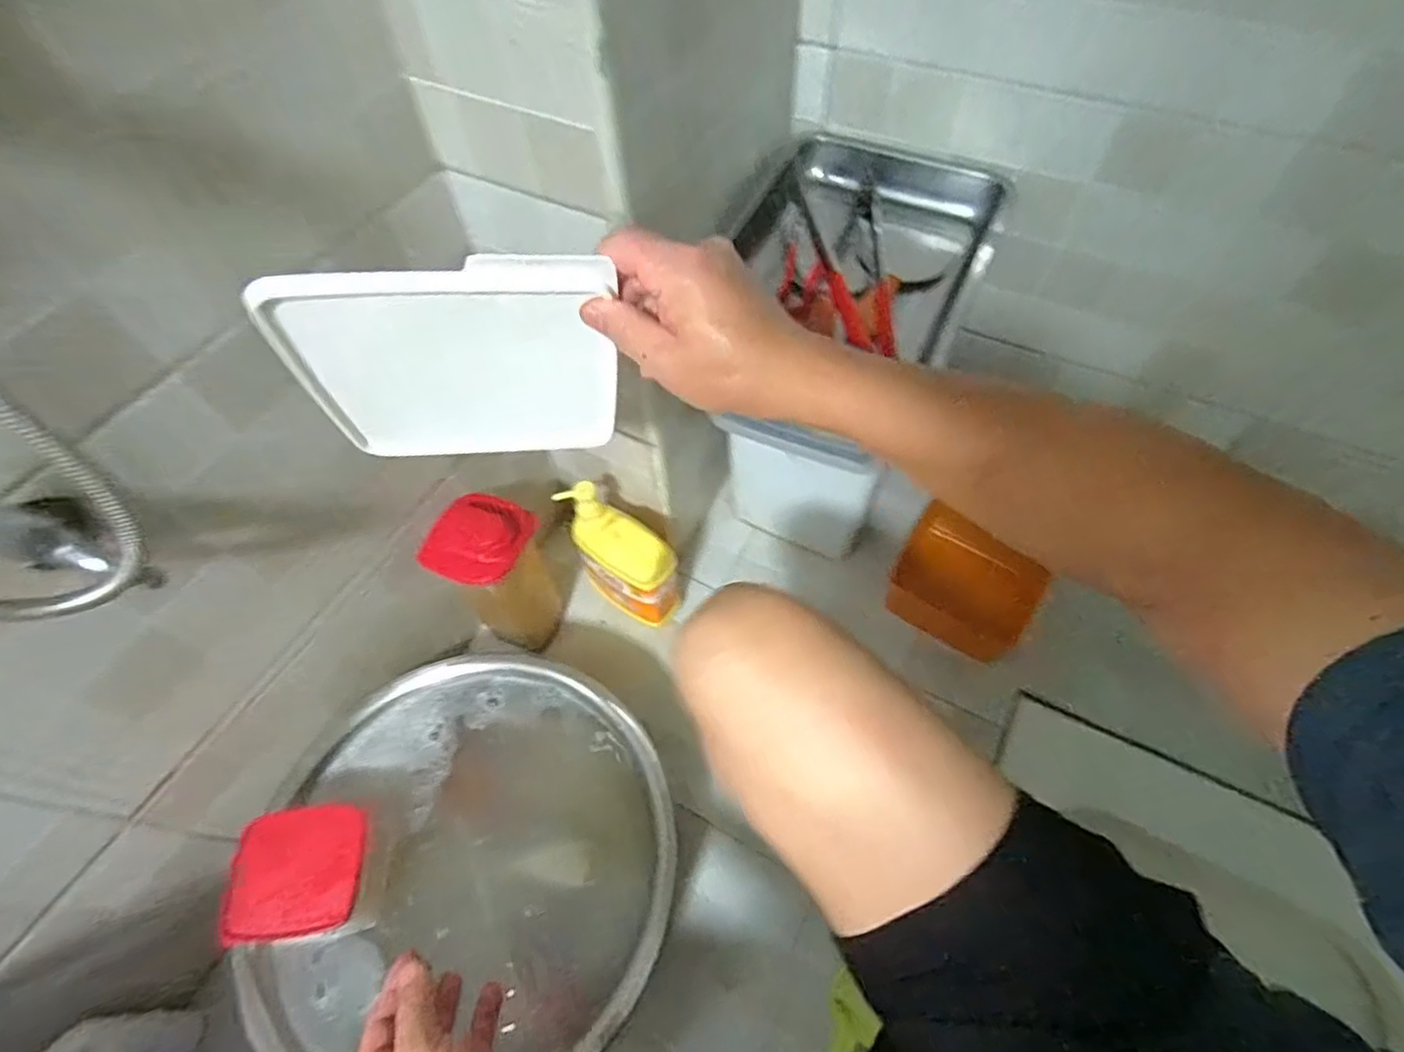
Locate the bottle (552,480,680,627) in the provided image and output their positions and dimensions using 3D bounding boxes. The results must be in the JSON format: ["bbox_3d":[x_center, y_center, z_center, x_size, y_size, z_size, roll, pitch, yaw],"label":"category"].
[{"bbox_3d":[-0.107,0.046,0.903,0.157,0.205,0.078,22,61,15],"label":"bottle"}]

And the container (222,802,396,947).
[{"bbox_3d":[-0.391,0.353,0.670,0.116,0.113,0.118,-9,58,-3],"label":"container"}]

